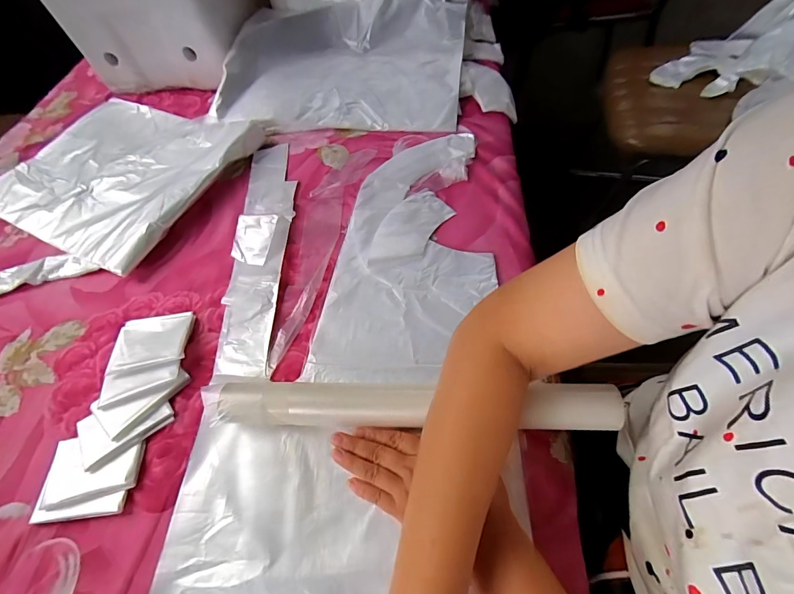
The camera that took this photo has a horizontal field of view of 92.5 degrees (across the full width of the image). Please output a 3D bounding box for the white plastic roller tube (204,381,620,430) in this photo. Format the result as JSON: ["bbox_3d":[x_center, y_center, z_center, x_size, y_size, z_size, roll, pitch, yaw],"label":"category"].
[{"bbox_3d":[0.011,0.102,0.353,0.359,0.039,0.039,-1,56,7],"label":"white plastic roller tube"}]

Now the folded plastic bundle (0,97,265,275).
[{"bbox_3d":[-0.454,-0.212,0.612,0.396,0.045,0.306,21,61,17],"label":"folded plastic bundle"}]

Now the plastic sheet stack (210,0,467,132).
[{"bbox_3d":[-0.090,-0.430,0.664,0.409,0.053,0.334,3,71,3],"label":"plastic sheet stack"}]

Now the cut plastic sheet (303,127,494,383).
[{"bbox_3d":[0.025,-0.075,0.483,0.185,0.018,0.395,7,58,9],"label":"cut plastic sheet"}]

